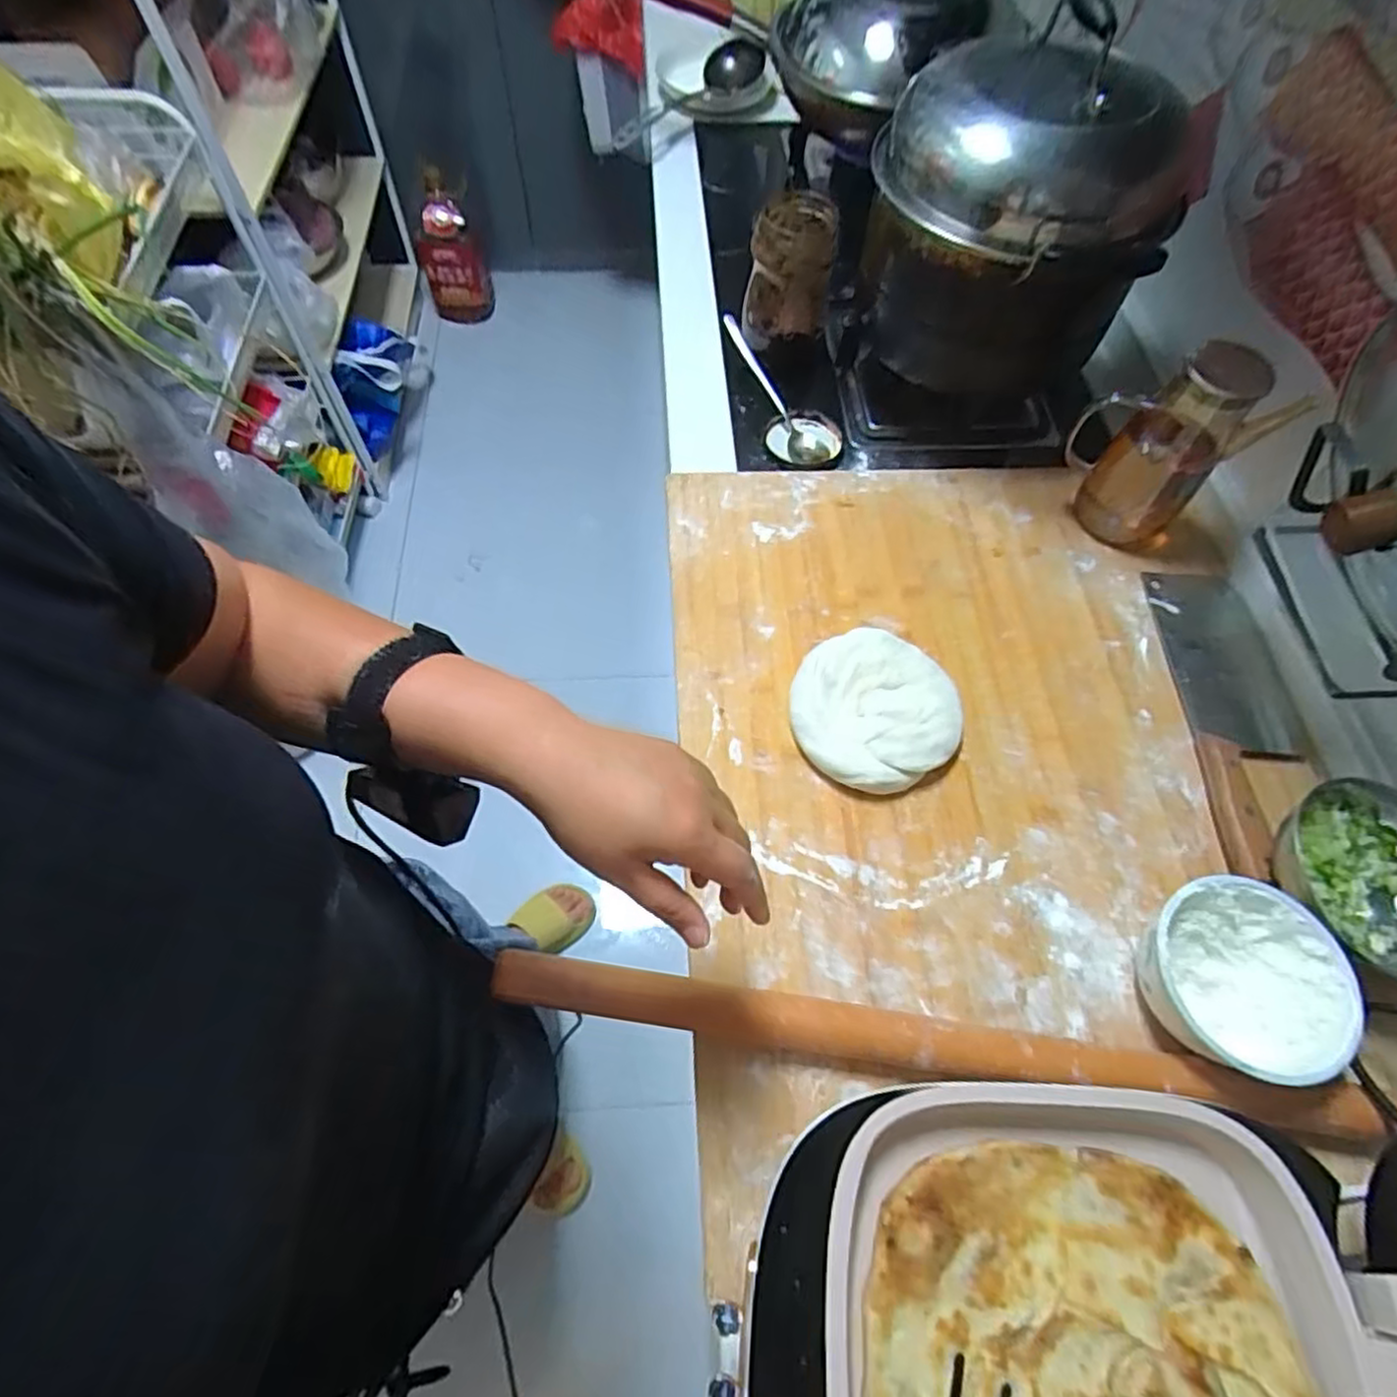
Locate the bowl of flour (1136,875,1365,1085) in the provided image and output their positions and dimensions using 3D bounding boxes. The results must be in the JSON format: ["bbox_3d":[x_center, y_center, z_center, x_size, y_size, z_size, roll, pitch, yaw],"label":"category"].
[{"bbox_3d":[0.362,0.189,0.489,0.123,0.074,0.117,1,63,-2],"label":"bowl of flour"}]

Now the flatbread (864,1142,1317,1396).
[{"bbox_3d":[0.198,0.363,0.357,0.219,0.016,0.227,1,65,-2],"label":"flatbread"}]

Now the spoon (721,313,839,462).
[{"bbox_3d":[0.081,-0.332,0.787,0.076,0.041,0.205,-32,84,-16],"label":"spoon"}]

